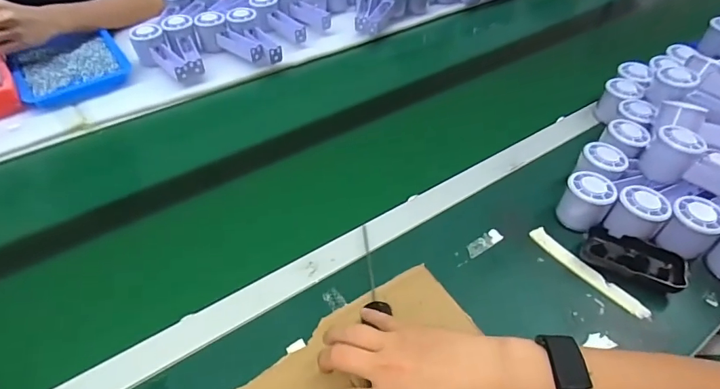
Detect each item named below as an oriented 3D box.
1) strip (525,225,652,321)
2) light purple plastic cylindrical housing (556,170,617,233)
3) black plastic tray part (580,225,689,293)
[{"bbox_3d":[0.271,0.092,0.528,0.021,0.008,0.151,-27,53,-25],"label":"strip"},{"bbox_3d":[0.283,0.012,0.556,0.054,0.059,0.057,1,46,-1],"label":"light purple plastic cylindrical housing"},{"bbox_3d":[0.321,0.078,0.518,0.105,0.030,0.060,30,53,25],"label":"black plastic tray part"}]

